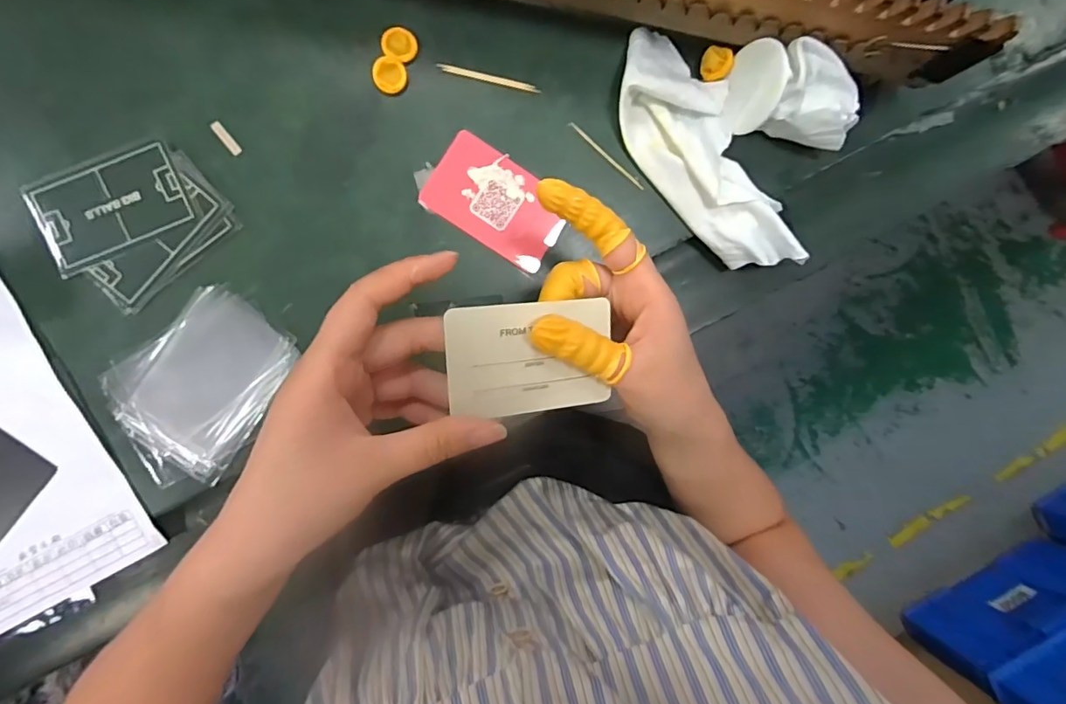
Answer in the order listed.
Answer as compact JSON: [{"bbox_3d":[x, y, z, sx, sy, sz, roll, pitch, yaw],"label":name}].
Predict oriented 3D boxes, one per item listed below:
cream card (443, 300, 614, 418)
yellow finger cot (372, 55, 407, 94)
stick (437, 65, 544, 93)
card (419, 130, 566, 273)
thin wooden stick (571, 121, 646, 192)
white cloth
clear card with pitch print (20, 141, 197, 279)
[{"bbox_3d":[0.000,0.003,0.252,0.081,0.004,0.053,-6,102,-20],"label":"cream card"},{"bbox_3d":[-0.088,-0.170,0.318,0.019,0.004,0.022,-8,93,-5],"label":"yellow finger cot"},{"bbox_3d":[-0.027,-0.173,0.327,0.064,0.004,0.005,11,92,-5],"label":"stick"},{"bbox_3d":[-0.022,-0.096,0.329,0.086,0.004,0.053,32,89,-4],"label":"card"},{"bbox_3d":[0.048,-0.127,0.336,0.062,0.004,0.004,41,89,-6],"label":"thin wooden stick"},{"bbox_3d":[0.106,-0.123,0.330,0.065,0.026,0.166,-29,95,-3],"label":"white cloth"},{"bbox_3d":[-0.250,-0.086,0.307,0.086,0.004,0.052,-22,94,-4],"label":"clear card with pitch print"}]

